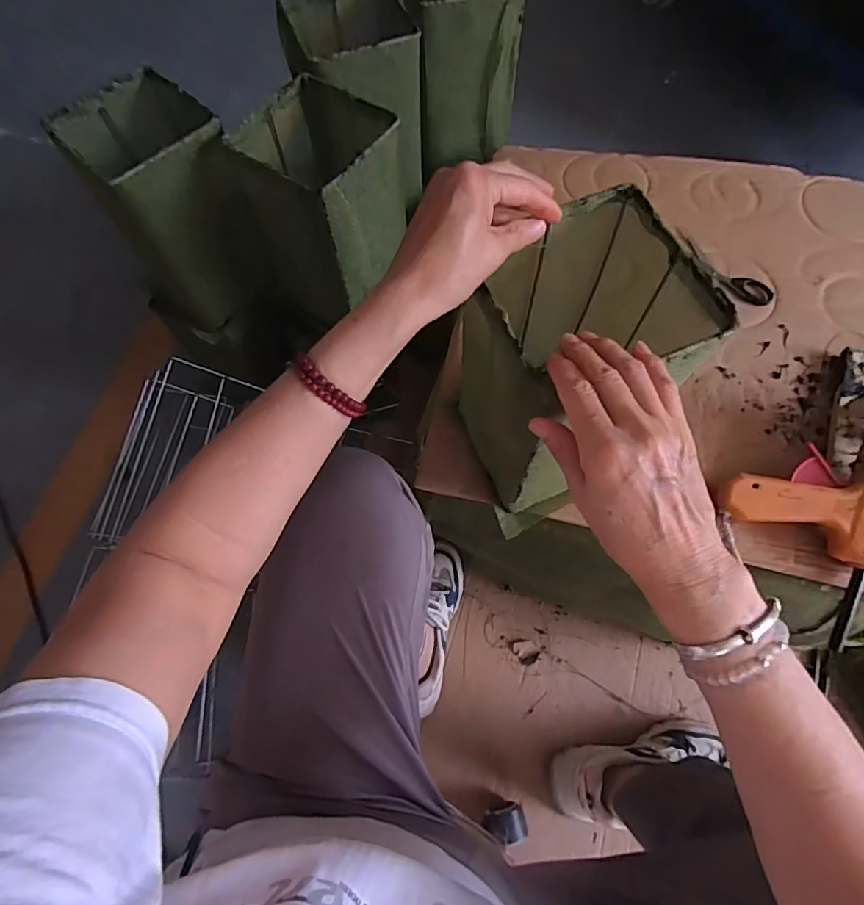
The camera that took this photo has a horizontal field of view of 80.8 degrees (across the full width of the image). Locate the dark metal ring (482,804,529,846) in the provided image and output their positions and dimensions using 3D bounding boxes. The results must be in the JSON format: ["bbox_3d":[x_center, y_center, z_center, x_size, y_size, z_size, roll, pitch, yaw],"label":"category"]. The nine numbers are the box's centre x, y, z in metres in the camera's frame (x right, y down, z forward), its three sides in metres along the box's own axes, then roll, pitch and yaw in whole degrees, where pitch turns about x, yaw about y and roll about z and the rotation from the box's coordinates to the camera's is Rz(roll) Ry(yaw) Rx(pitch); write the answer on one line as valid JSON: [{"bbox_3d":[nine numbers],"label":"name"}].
[{"bbox_3d":[0.100,0.508,0.695,0.059,0.058,0.044,-15,67,-5],"label":"dark metal ring"}]

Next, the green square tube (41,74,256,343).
[{"bbox_3d":[-0.334,-0.311,0.673,0.164,0.242,0.167,-34,70,-12],"label":"green square tube"}]

